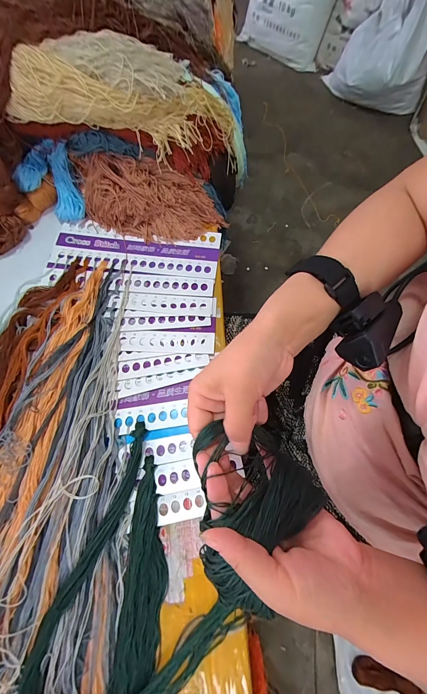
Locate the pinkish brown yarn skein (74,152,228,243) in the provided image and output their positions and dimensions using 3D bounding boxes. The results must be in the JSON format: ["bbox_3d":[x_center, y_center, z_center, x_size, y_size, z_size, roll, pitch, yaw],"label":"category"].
[{"bbox_3d":[-0.093,-0.208,0.408,0.215,0.072,0.081,8,72,1],"label":"pinkish brown yarn skein"}]

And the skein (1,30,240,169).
[{"bbox_3d":[-0.091,-0.308,0.359,0.293,0.104,0.083,-3,69,-18],"label":"skein"}]

